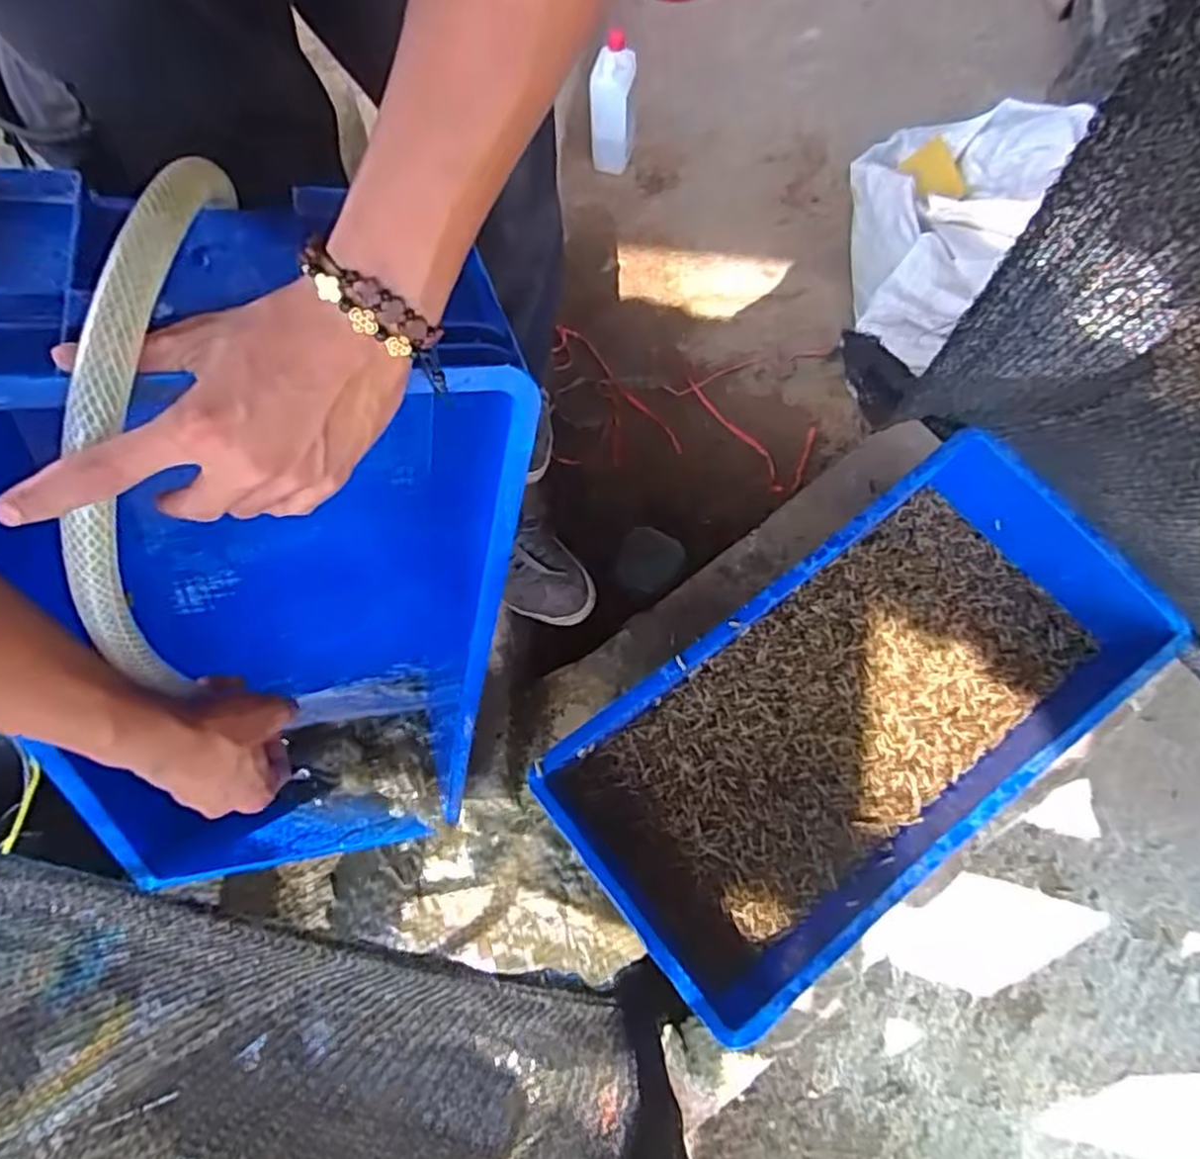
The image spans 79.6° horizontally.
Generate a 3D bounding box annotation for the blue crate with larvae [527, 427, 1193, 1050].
[{"bbox_3d":[0.281,0.151,0.825,0.656,0.143,0.341,-36,74,-10],"label":"blue crate with larvae"}]

